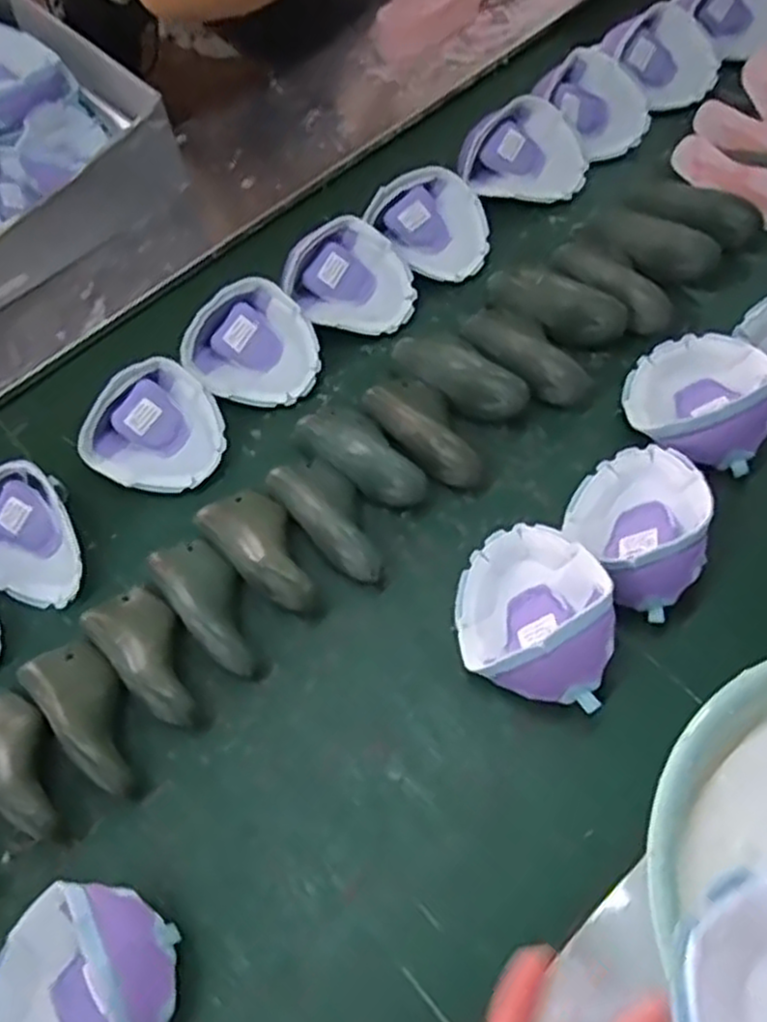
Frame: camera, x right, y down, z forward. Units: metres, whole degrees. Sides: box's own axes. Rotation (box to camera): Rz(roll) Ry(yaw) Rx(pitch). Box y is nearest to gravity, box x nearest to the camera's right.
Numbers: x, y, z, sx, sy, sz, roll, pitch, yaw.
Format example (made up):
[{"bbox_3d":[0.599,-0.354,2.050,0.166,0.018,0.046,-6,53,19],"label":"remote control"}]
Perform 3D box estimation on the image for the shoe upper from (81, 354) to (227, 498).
[{"bbox_3d":[-0.234,-0.083,0.778,0.133,0.062,0.123,33,68,20],"label":"shoe upper"}]

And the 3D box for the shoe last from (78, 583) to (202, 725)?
[{"bbox_3d":[-0.205,0.120,0.669,0.067,0.042,0.157,-41,66,-18],"label":"shoe last"}]

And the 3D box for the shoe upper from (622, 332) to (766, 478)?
[{"bbox_3d":[0.309,-0.121,0.735,0.131,0.059,0.145,23,65,16],"label":"shoe upper"}]

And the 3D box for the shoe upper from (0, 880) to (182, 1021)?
[{"bbox_3d":[-0.219,0.342,0.534,0.131,0.062,0.145,29,66,19],"label":"shoe upper"}]

